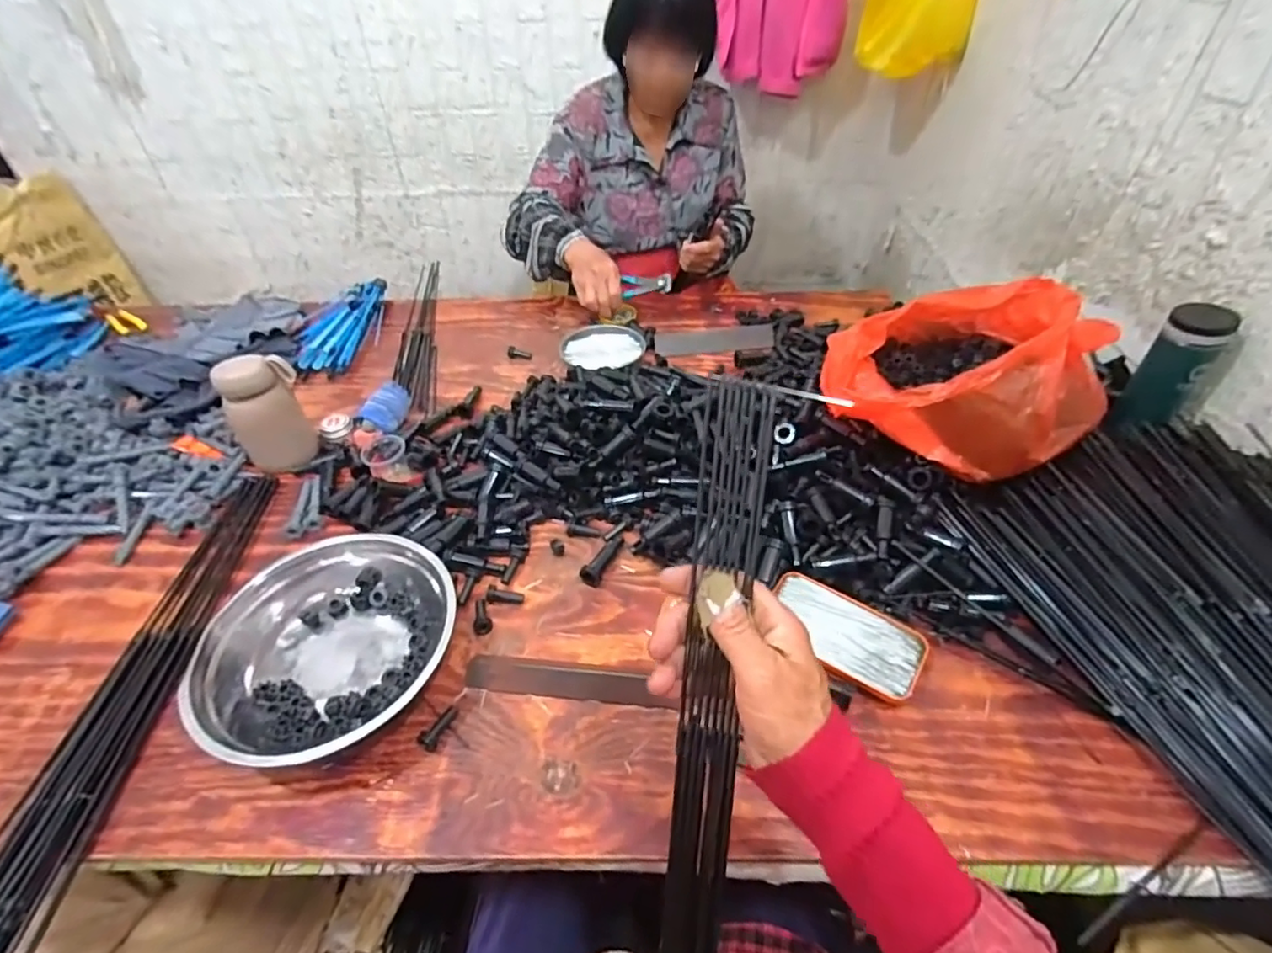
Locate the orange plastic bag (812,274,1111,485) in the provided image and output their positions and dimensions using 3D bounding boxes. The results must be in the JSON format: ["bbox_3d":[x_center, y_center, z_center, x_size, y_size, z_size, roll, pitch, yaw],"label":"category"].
[{"bbox_3d":[0.381,-0.123,0.670,0.254,0.120,0.292,32,53,31],"label":"orange plastic bag"}]

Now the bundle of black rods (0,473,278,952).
[{"bbox_3d":[-0.458,0.187,0.532,0.090,0.025,0.526,-3,44,0],"label":"bundle of black rods"}]

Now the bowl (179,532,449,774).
[{"bbox_3d":[-0.271,0.158,0.526,0.204,0.072,0.205,-1,44,1],"label":"bowl"}]

